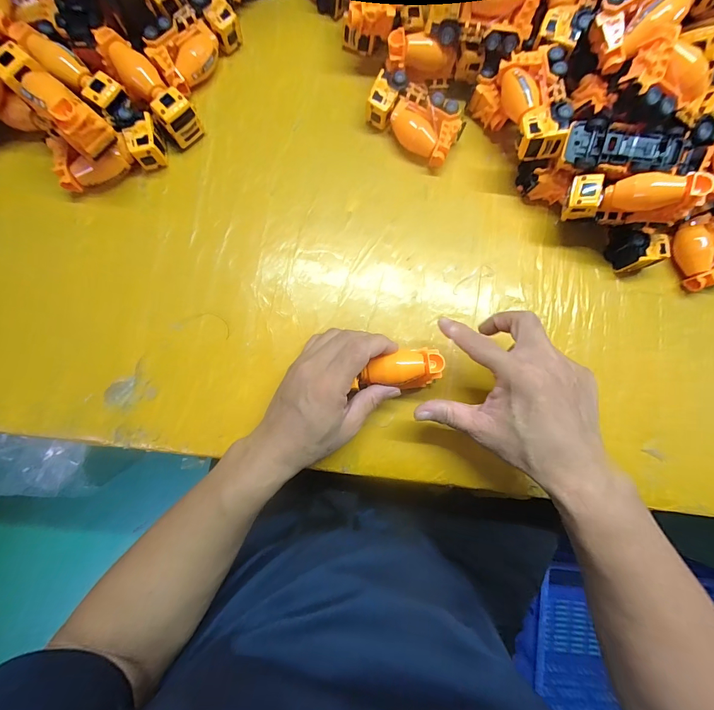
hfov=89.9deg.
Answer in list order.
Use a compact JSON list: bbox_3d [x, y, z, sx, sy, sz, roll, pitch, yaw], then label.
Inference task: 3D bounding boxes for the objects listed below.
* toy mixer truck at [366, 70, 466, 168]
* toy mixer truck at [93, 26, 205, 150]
[{"bbox_3d":[0.062,-0.256,0.389,0.103,0.037,0.054,37,83,2],"label":"toy mixer truck"},{"bbox_3d":[-0.212,-0.271,0.361,0.112,0.036,0.033,45,84,-10],"label":"toy mixer truck"}]

